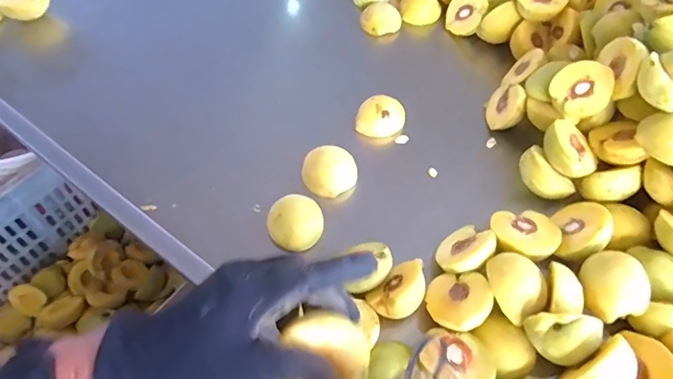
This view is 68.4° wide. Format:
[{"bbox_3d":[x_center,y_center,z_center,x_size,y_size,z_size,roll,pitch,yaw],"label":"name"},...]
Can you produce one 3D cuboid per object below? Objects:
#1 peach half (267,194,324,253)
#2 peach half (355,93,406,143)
[{"bbox_3d":[-0.046,0.036,0.541,0.058,0.029,0.053,-1,53,1],"label":"peach half"},{"bbox_3d":[0.060,-0.092,0.645,0.063,0.041,0.050,14,55,11],"label":"peach half"}]

